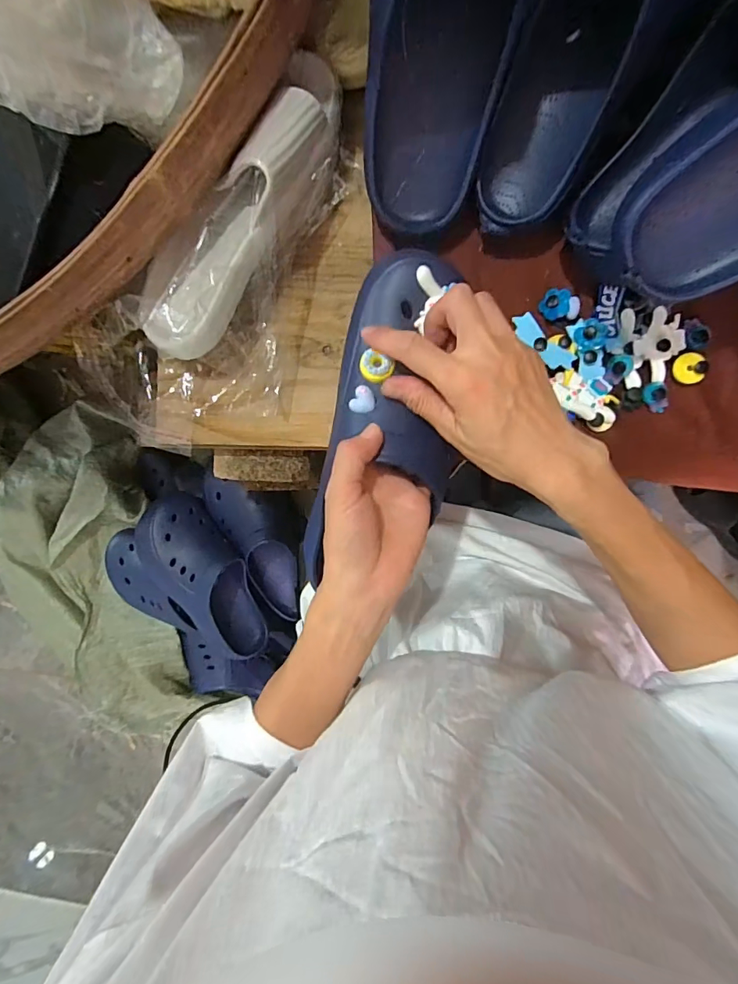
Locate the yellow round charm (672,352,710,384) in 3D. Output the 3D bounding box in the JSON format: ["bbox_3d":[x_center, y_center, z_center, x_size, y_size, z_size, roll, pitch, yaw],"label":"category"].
[{"bbox_3d":[0.257,-0.099,0.361,0.023,0.004,0.023,1,94,9],"label":"yellow round charm"}]

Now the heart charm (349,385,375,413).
[{"bbox_3d":[-0.004,-0.063,0.309,0.016,0.004,0.018,24,97,6],"label":"heart charm"}]

